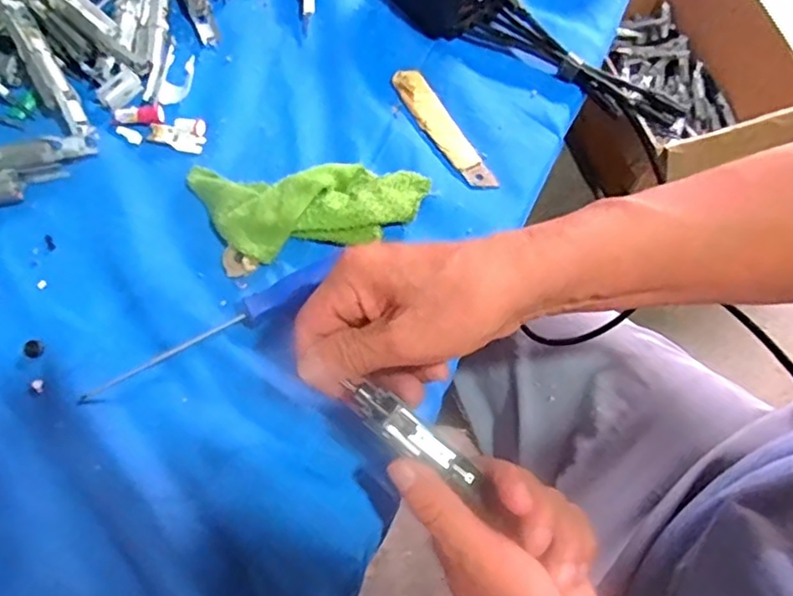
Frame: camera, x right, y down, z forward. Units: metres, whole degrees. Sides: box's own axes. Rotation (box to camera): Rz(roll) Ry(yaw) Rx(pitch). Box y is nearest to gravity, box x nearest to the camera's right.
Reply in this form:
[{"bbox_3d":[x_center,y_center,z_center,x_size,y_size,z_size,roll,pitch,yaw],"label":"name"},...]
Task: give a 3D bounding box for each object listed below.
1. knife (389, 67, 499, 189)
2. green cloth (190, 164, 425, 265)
[{"bbox_3d":[0.032,-0.120,0.437,0.022,0.005,0.110,-29,71,-12],"label":"knife"},{"bbox_3d":[-0.057,-0.059,0.403,0.151,0.019,0.065,-1,68,-2],"label":"green cloth"}]

